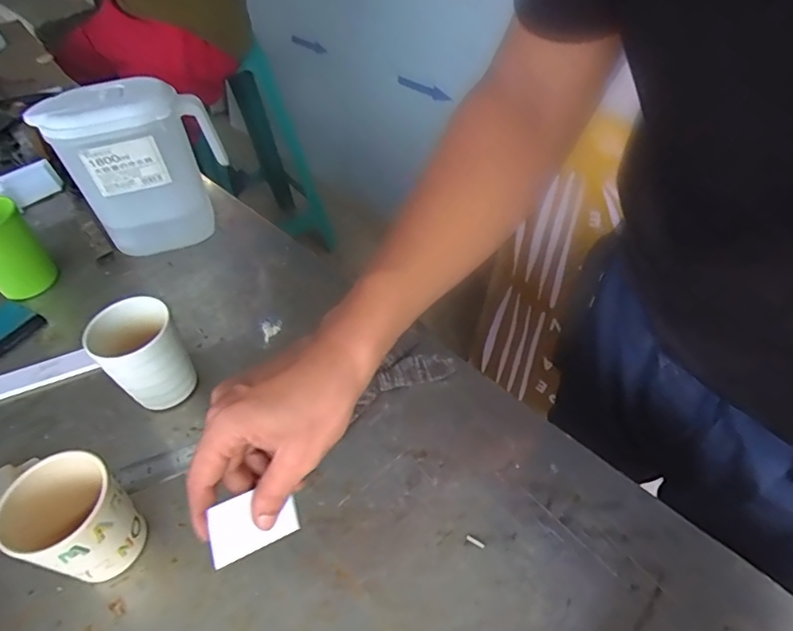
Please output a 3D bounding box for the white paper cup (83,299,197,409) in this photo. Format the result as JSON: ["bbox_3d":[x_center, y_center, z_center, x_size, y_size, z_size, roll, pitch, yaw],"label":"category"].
[{"bbox_3d":[-0.232,0.041,0.491,0.068,0.097,0.068,-4,47,4],"label":"white paper cup"}]

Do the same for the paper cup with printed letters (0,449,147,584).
[{"bbox_3d":[-0.232,0.155,0.391,0.071,0.087,0.071,-4,47,4],"label":"paper cup with printed letters"}]

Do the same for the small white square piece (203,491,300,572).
[{"bbox_3d":[-0.092,0.132,0.339,0.056,0.039,0.004,-17,17,-34],"label":"small white square piece"}]

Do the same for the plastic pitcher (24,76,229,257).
[{"bbox_3d":[-0.305,-0.178,0.657,0.182,0.208,0.086,-14,47,-6],"label":"plastic pitcher"}]

